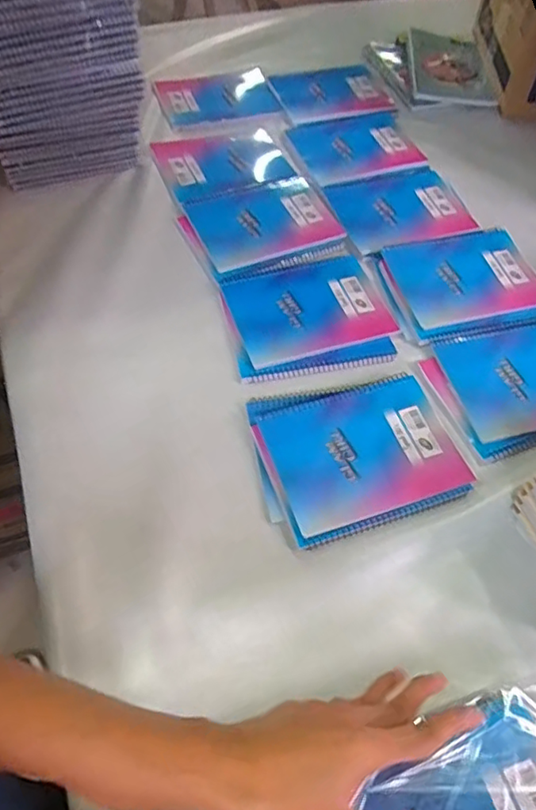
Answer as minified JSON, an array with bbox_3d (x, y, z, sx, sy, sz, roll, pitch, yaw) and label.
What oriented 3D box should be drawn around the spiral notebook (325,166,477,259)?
[{"bbox_3d":[0.202,-0.299,0.866,0.196,0.008,0.167,-12,57,-12],"label":"spiral notebook"}]

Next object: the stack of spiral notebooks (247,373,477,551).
[{"bbox_3d":[0.093,0.047,0.621,0.208,0.014,0.170,-12,57,-13],"label":"stack of spiral notebooks"}]

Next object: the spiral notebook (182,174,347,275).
[{"bbox_3d":[-0.007,-0.273,0.832,0.198,0.011,0.154,-16,58,-15],"label":"spiral notebook"}]

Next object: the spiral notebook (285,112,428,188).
[{"bbox_3d":[0.146,-0.428,0.952,0.191,0.018,0.165,-10,57,-11],"label":"spiral notebook"}]

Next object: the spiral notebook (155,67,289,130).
[{"bbox_3d":[-0.087,-0.543,1.014,0.204,0.017,0.139,-14,57,-14],"label":"spiral notebook"}]

